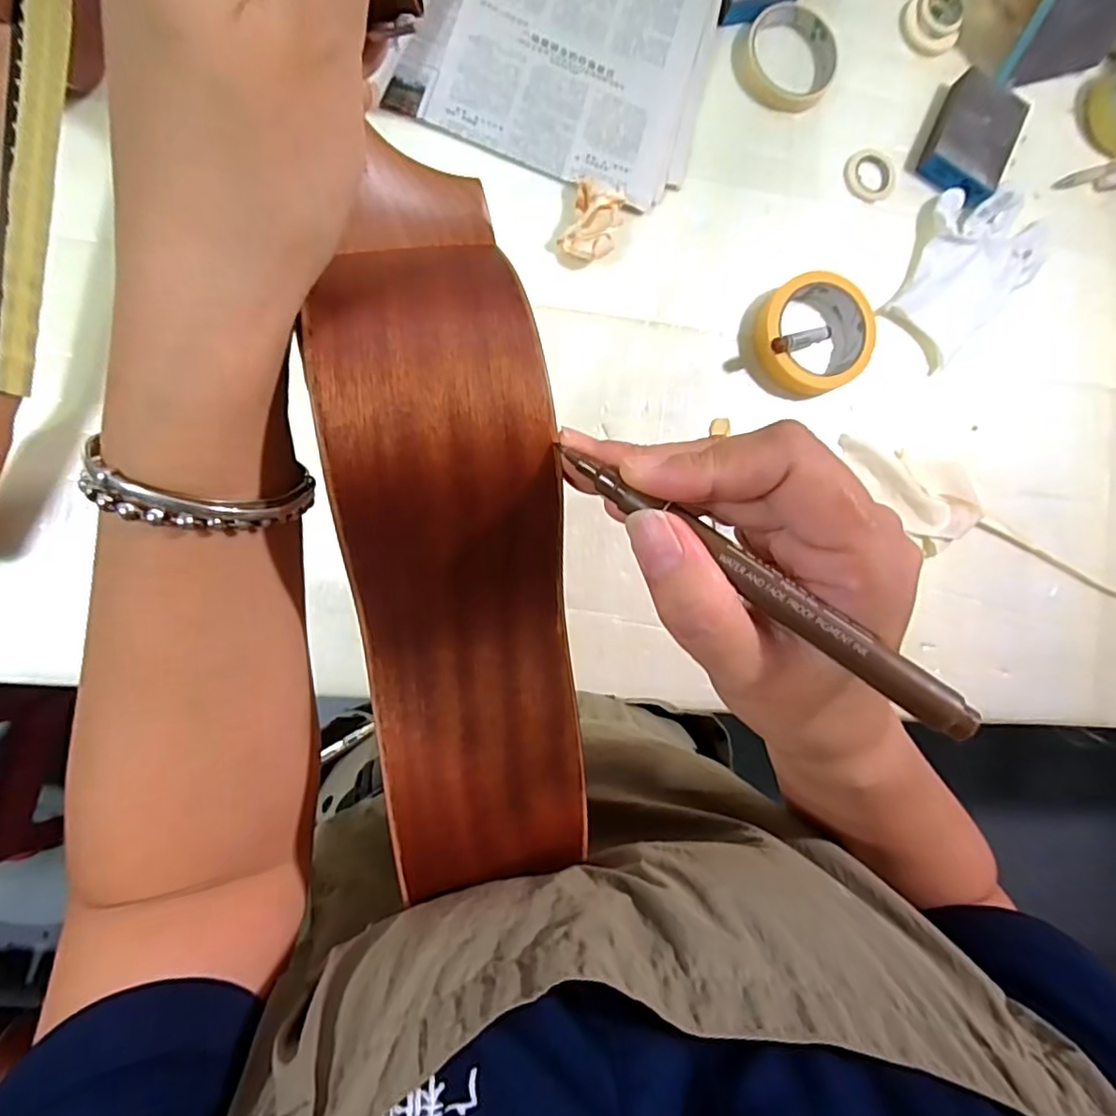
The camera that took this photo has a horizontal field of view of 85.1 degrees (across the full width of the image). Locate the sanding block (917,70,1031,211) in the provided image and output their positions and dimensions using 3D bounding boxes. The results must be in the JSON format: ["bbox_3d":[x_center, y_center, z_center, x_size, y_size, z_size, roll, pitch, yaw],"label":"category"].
[{"bbox_3d":[0.391,-0.393,0.571,0.073,0.024,0.113,26,85,-8],"label":"sanding block"}]

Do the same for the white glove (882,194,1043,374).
[{"bbox_3d":[0.382,-0.278,0.570,0.187,0.015,0.112,-43,96,-8],"label":"white glove"}]

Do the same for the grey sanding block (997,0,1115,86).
[{"bbox_3d":[0.495,-0.506,0.561,0.134,0.103,0.018,-19,70,-12],"label":"grey sanding block"}]

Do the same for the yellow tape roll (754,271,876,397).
[{"bbox_3d":[0.225,-0.195,0.535,0.101,0.029,0.099,0,89,-9],"label":"yellow tape roll"}]

